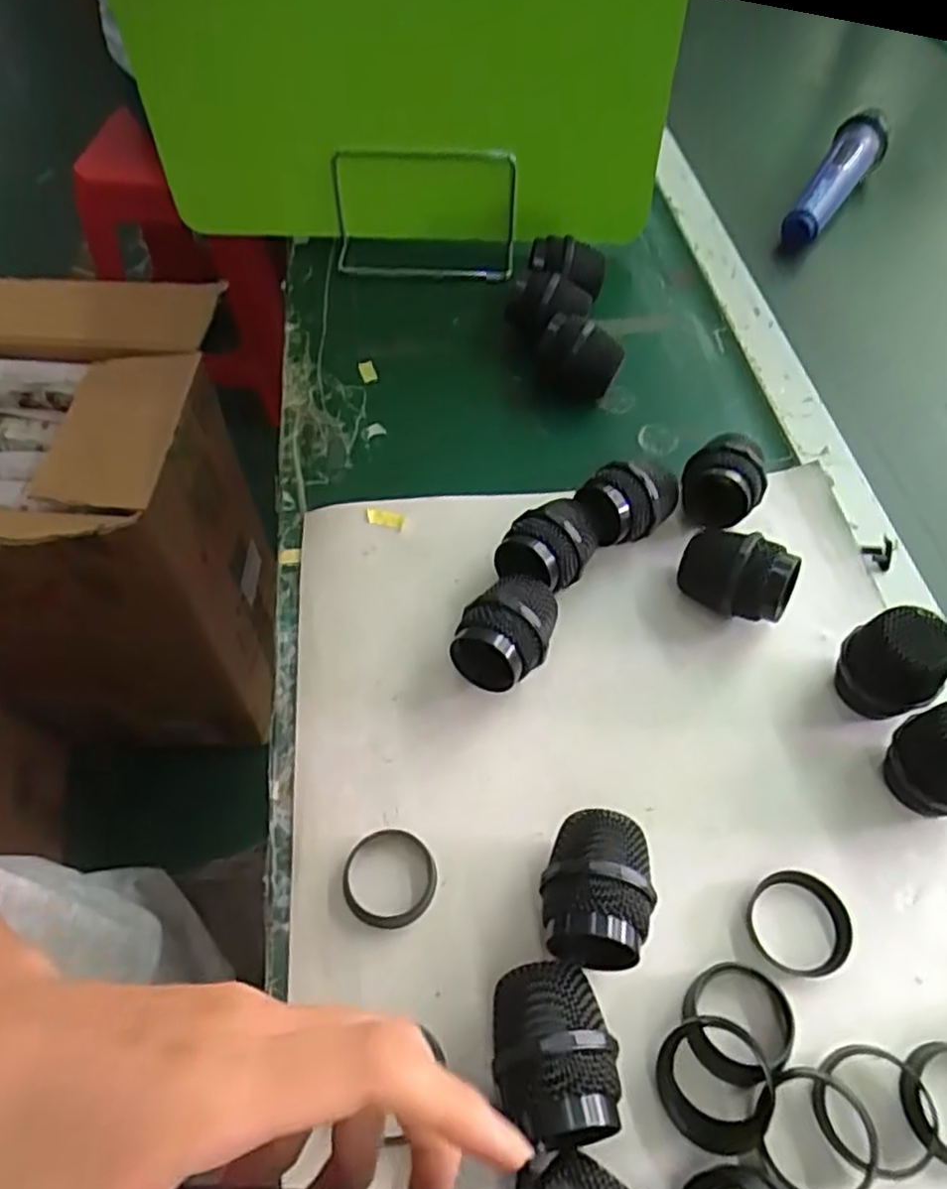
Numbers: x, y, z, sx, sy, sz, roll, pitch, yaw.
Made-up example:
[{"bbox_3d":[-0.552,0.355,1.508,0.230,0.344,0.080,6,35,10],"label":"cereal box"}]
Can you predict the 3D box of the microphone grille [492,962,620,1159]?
[{"bbox_3d":[0.029,0.181,0.291,0.044,0.046,0.058,-9,57,-8],"label":"microphone grille"}]

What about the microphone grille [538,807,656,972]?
[{"bbox_3d":[0.055,0.129,0.325,0.045,0.047,0.063,17,58,9],"label":"microphone grille"}]

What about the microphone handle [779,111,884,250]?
[{"bbox_3d":[0.329,-0.374,0.661,0.044,0.038,0.168,27,60,15],"label":"microphone handle"}]

